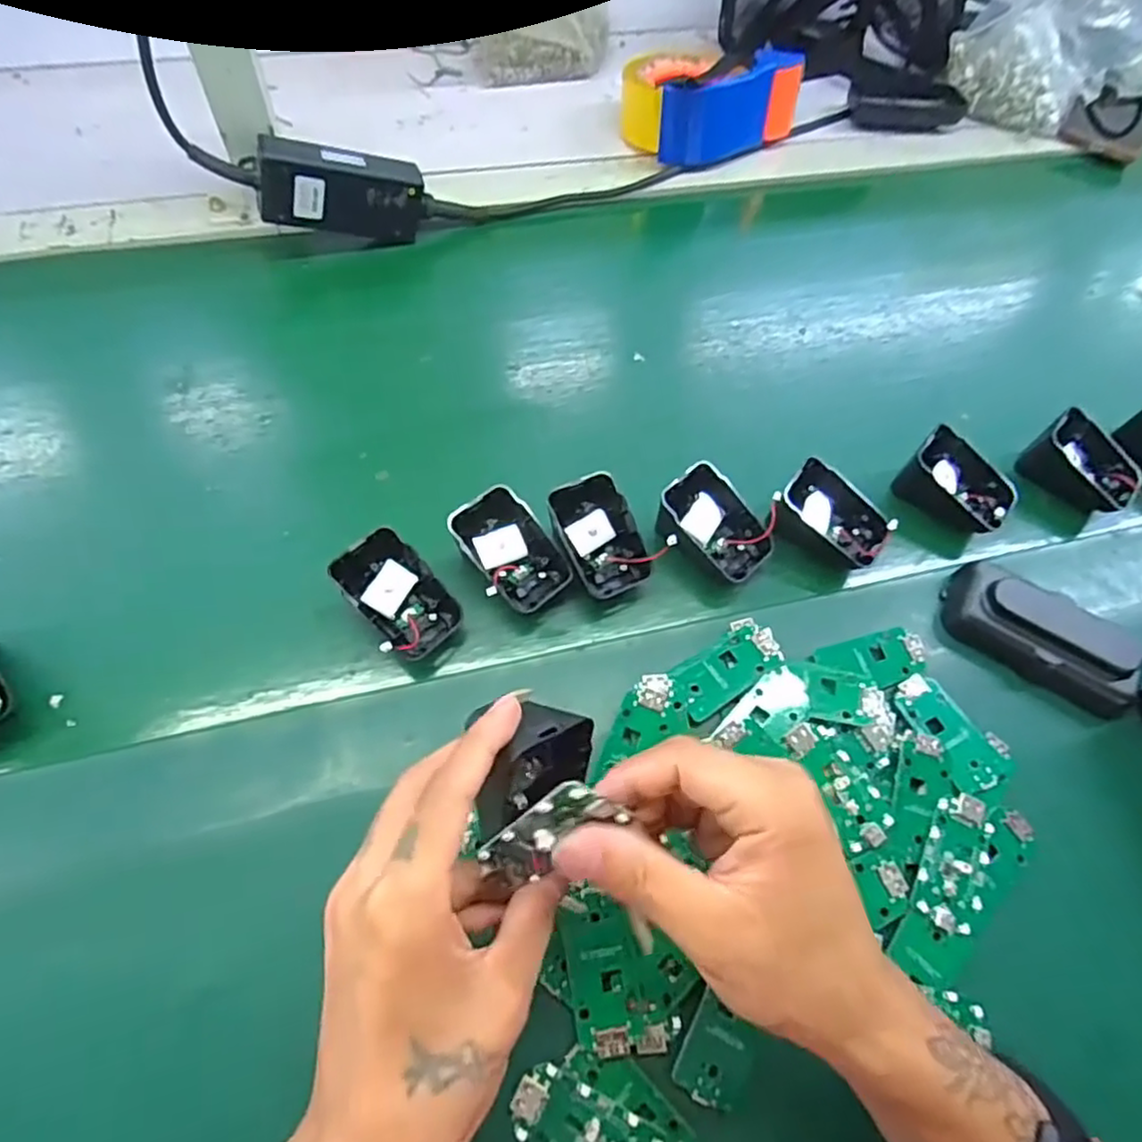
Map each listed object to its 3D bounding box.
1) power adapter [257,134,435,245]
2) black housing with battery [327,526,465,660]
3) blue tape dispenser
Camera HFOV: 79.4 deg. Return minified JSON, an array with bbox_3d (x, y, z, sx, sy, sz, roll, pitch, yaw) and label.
[{"bbox_3d":[-0.168,-0.282,0.517,0.120,0.051,0.029,-5,60,-27],"label":"power adapter"},{"bbox_3d":[-0.093,0.013,0.372,0.044,0.032,0.060,-38,66,-18],"label":"black housing with battery"},{"bbox_3d":[0.122,-0.433,0.628,0.148,0.059,0.098,-17,61,-8],"label":"blue tape dispenser"}]

